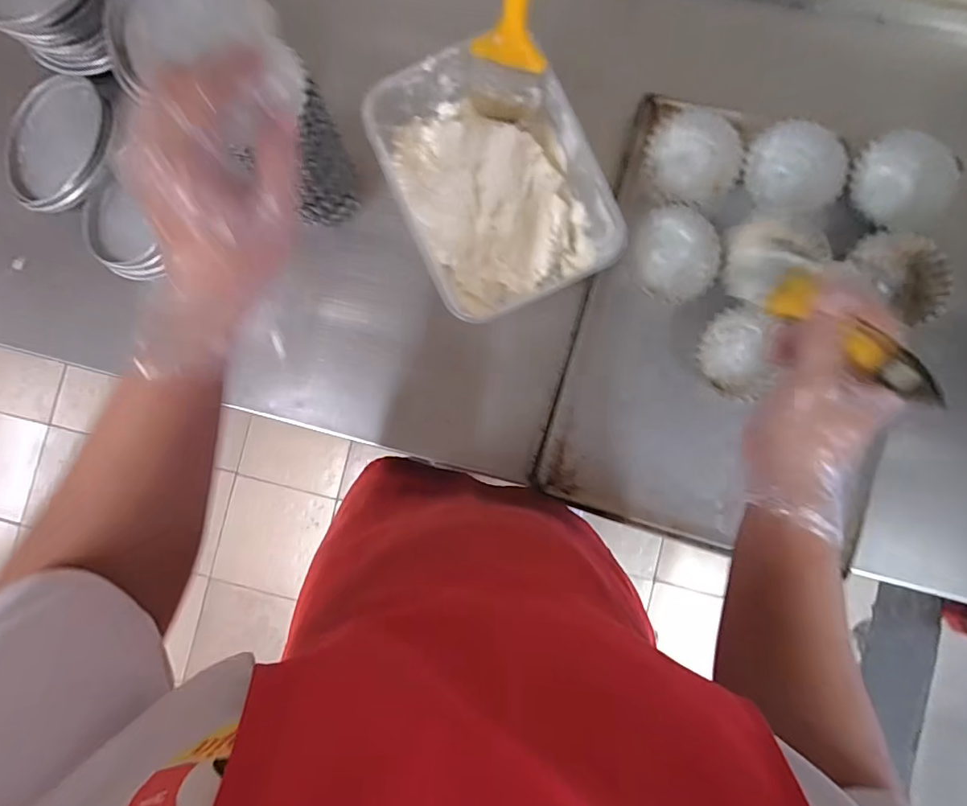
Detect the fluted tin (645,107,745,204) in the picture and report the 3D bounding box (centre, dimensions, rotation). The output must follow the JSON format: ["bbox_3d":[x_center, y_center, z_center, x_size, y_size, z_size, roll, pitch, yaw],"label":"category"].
[{"bbox_3d":[0.230,-0.266,0.545,0.100,0.031,0.097,0,86,3],"label":"fluted tin"}]

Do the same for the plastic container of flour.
[{"bbox_3d":[0.010,-0.227,0.527,0.190,0.072,0.252,-24,86,1],"label":"plastic container of flour"}]

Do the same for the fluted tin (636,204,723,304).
[{"bbox_3d":[0.206,-0.159,0.536,0.085,0.040,0.102,16,87,4],"label":"fluted tin"}]

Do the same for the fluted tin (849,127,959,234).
[{"bbox_3d":[0.439,-0.233,0.522,0.081,0.039,0.100,-40,86,0],"label":"fluted tin"}]

